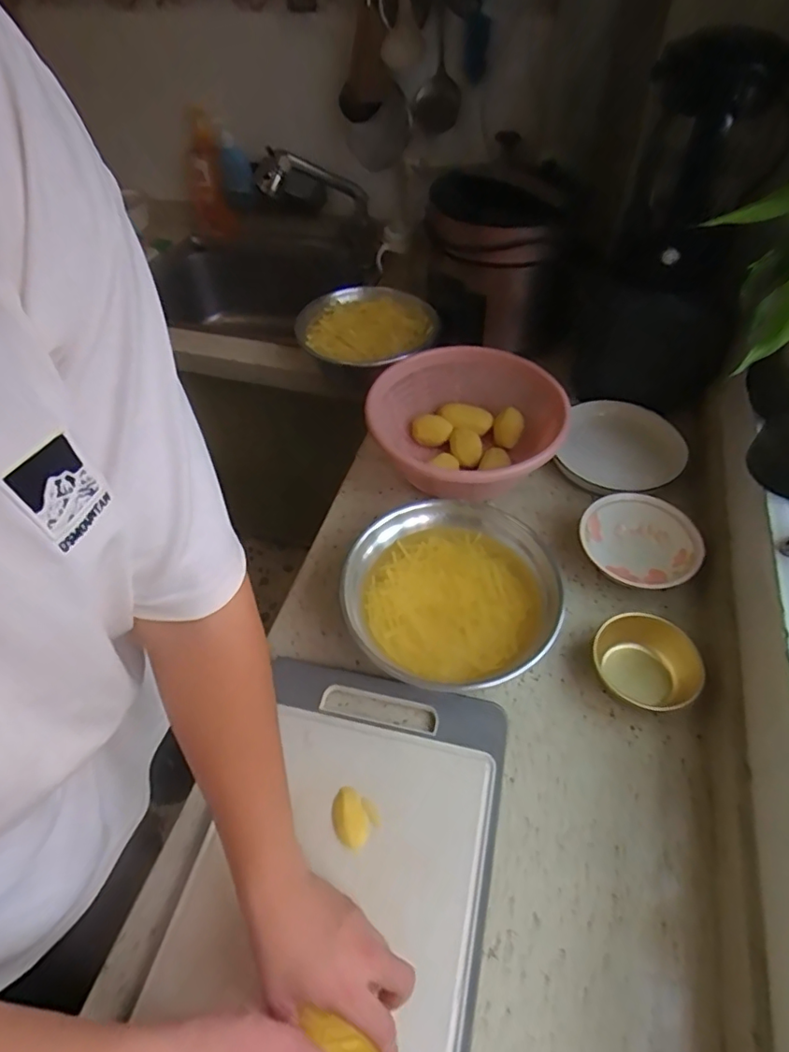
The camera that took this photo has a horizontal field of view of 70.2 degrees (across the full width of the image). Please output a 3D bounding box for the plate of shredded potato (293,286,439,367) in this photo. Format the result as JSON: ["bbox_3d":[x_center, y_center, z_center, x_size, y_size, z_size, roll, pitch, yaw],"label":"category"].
[{"bbox_3d":[-0.051,-0.365,1.013,0.235,0.044,0.224,-1,50,1],"label":"plate of shredded potato"}]

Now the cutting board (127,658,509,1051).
[{"bbox_3d":[-0.054,0.331,0.534,0.285,0.023,0.385,11,52,10],"label":"cutting board"}]

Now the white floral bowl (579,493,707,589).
[{"bbox_3d":[0.322,0.030,0.752,0.146,0.057,0.136,-1,50,1],"label":"white floral bowl"}]

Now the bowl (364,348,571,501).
[{"bbox_3d":[0.100,-0.145,0.851,0.279,0.111,0.272,-1,50,1],"label":"bowl"}]

